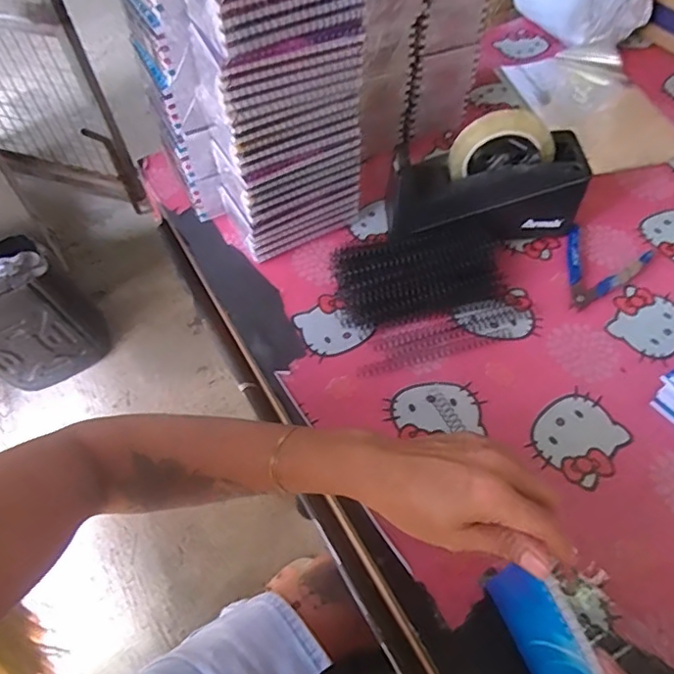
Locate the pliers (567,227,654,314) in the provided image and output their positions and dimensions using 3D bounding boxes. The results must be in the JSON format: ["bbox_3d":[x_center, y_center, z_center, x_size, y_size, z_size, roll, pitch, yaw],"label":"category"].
[{"bbox_3d":[0.275,-0.066,0.581,0.085,0.014,0.103,23,60,17],"label":"pliers"}]

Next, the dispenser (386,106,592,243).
[{"bbox_3d":[0.156,-0.159,0.592,0.199,0.127,0.078,-5,56,-1],"label":"dispenser"}]

